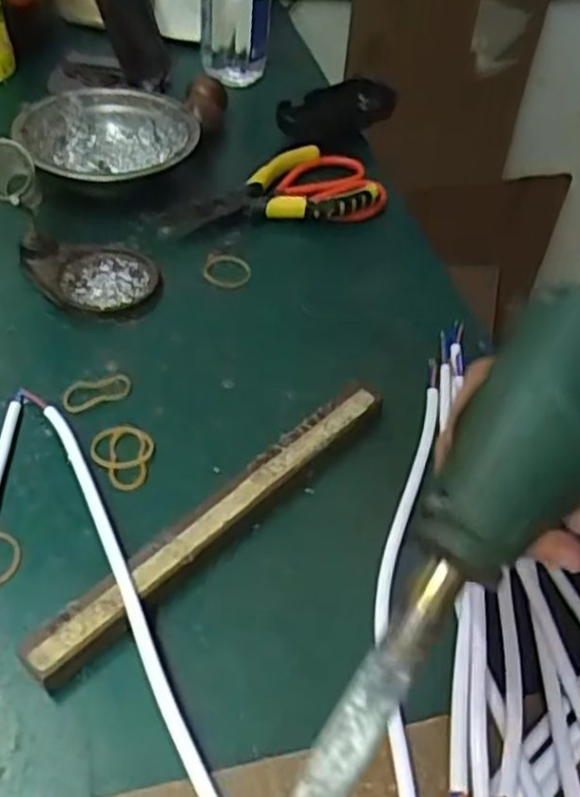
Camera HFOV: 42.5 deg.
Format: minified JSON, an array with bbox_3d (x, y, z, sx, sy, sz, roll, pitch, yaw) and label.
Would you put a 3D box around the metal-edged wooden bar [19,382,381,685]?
[{"bbox_3d":[-0.030,0.054,0.352,0.020,0.019,0.209,37,53,25],"label":"metal-edged wooden bar"}]

